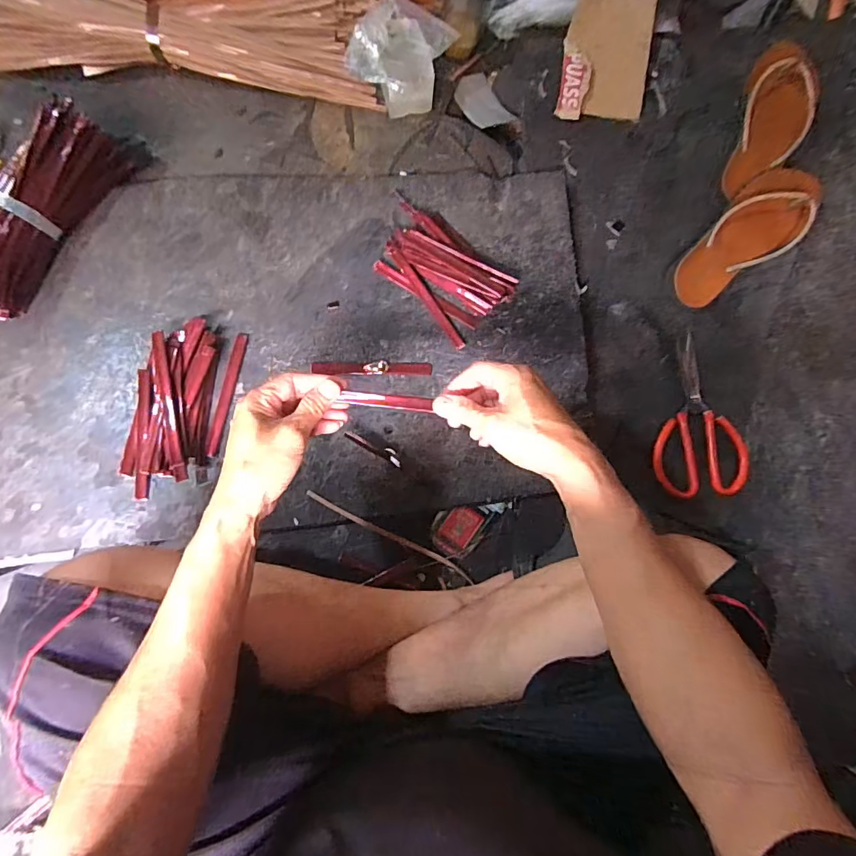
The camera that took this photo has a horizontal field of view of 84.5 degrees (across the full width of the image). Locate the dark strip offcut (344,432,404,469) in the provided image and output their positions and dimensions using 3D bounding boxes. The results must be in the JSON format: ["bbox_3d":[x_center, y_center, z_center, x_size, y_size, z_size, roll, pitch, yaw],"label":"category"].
[{"bbox_3d":[-0.061,0.024,0.547,0.076,0.009,0.015,29,81,-16],"label":"dark strip offcut"}]

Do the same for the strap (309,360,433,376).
[{"bbox_3d":[-0.067,-0.073,0.573,0.143,0.004,0.016,-1,81,-10],"label":"strap"}]

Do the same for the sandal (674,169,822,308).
[{"bbox_3d":[0.419,-0.250,0.621,0.230,0.031,0.096,-43,89,8],"label":"sandal"}]

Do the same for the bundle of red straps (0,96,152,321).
[{"bbox_3d":[-0.442,-0.248,0.530,0.074,0.066,0.281,32,82,-3],"label":"bundle of red straps"}]

